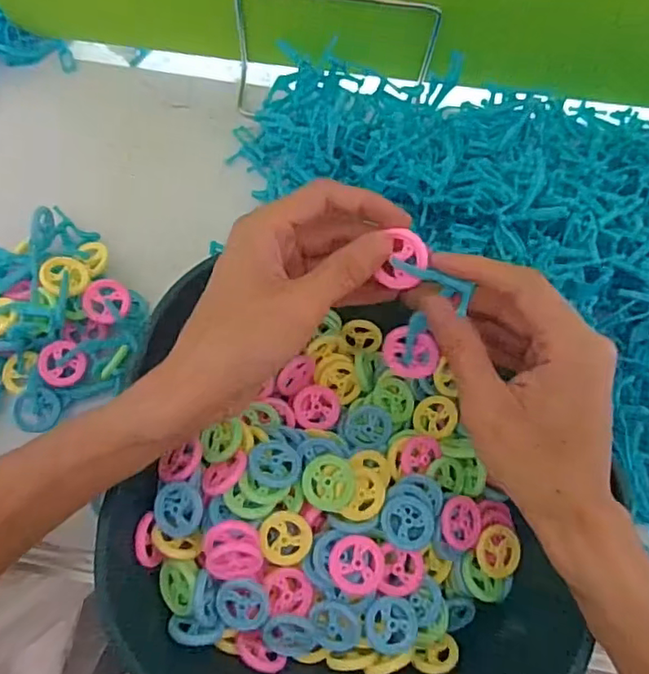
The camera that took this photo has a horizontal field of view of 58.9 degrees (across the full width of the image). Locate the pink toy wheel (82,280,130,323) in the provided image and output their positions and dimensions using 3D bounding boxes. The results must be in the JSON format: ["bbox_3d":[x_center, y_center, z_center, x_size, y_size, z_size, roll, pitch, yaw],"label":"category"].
[{"bbox_3d":[-0.146,-0.024,0.384,0.028,0.004,0.030,7,70,-20],"label":"pink toy wheel"}]

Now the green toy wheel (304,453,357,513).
[{"bbox_3d":[0.003,0.081,0.319,0.029,0.007,0.030,8,74,1],"label":"green toy wheel"}]

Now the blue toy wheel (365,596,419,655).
[{"bbox_3d":[0.037,0.158,0.316,0.029,0.007,0.028,0,74,-1],"label":"blue toy wheel"}]

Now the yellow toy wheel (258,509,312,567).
[{"bbox_3d":[-0.021,0.111,0.317,0.028,0.008,0.028,0,74,-1],"label":"yellow toy wheel"}]

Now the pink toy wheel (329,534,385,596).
[{"bbox_3d":[0.017,0.122,0.309,0.029,0.005,0.029,0,74,-1],"label":"pink toy wheel"}]

